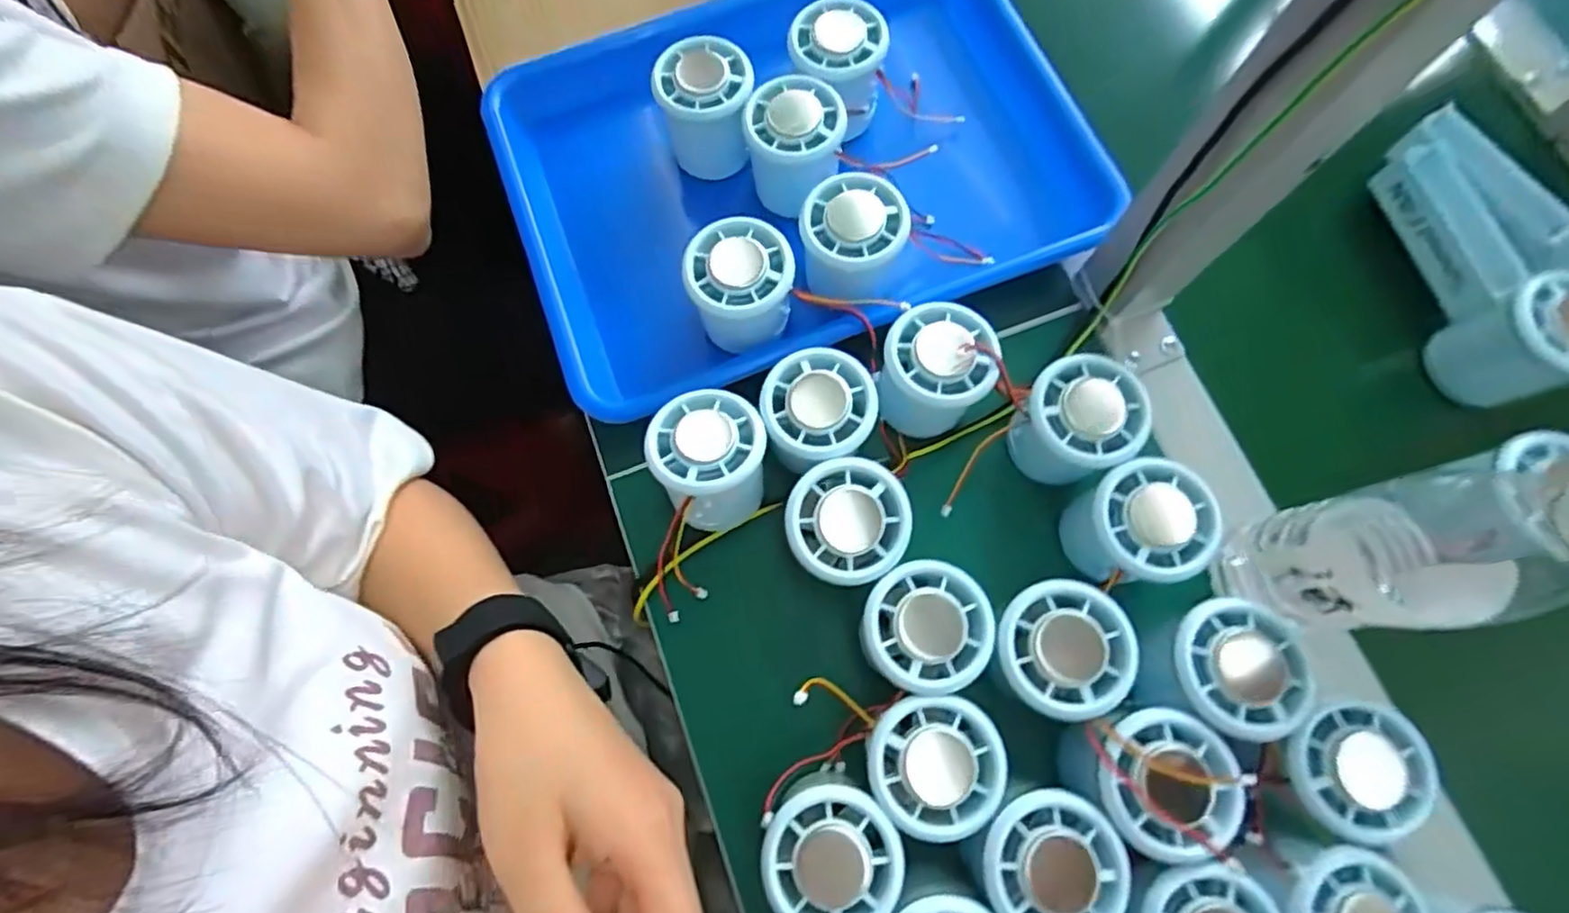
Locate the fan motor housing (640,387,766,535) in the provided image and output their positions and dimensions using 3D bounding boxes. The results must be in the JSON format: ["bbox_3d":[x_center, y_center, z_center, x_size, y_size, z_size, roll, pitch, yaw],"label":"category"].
[{"bbox_3d":[-0.038,0.003,0.337,0.053,0.060,0.061,4,74,0],"label":"fan motor housing"}]

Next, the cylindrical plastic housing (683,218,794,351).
[{"bbox_3d":[-0.024,-0.091,0.361,0.053,0.059,0.049,0,74,-1],"label":"cylindrical plastic housing"}]

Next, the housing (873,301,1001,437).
[{"bbox_3d":[0.079,-0.045,0.352,0.053,0.061,0.053,0,74,-1],"label":"housing"}]

